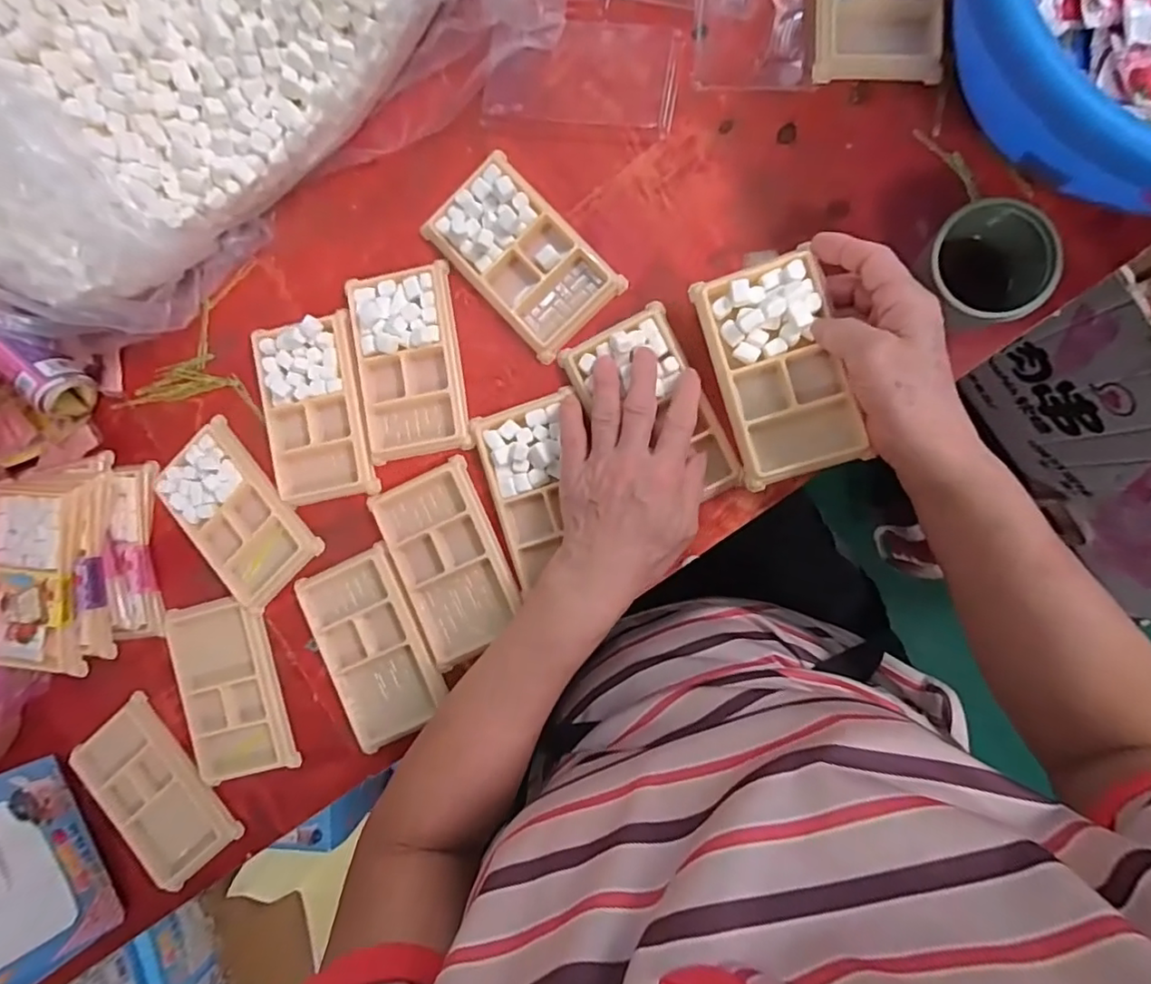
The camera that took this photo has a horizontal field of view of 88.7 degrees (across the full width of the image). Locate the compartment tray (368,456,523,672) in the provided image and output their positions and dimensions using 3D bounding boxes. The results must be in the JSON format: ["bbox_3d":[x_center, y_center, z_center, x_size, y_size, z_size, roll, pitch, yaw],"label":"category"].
[{"bbox_3d":[-0.091,0.051,0.429,0.078,0.011,0.134,-23,87,8],"label":"compartment tray"}]

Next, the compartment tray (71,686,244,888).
[{"bbox_3d":[-0.329,0.236,0.461,0.080,0.012,0.134,-38,85,7],"label":"compartment tray"}]

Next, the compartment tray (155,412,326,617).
[{"bbox_3d":[-0.259,0.018,0.447,0.076,0.017,0.131,-44,85,6],"label":"compartment tray"}]

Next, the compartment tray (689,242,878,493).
[{"bbox_3d":[0.128,-0.076,0.367,0.071,0.021,0.134,-15,90,8],"label":"compartment tray"}]

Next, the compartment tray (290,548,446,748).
[{"bbox_3d":[-0.147,0.117,0.438,0.078,0.009,0.136,-25,87,8],"label":"compartment tray"}]

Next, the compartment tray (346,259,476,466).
[{"bbox_3d":[-0.122,-0.094,0.430,0.077,0.012,0.134,-9,89,8],"label":"compartment tray"}]

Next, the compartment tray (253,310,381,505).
[{"bbox_3d":[-0.195,-0.061,0.440,0.077,0.011,0.132,-9,89,8],"label":"compartment tray"}]

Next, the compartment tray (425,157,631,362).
[{"bbox_3d":[-0.038,-0.168,0.417,0.081,0.017,0.134,-43,85,7],"label":"compartment tray"}]

